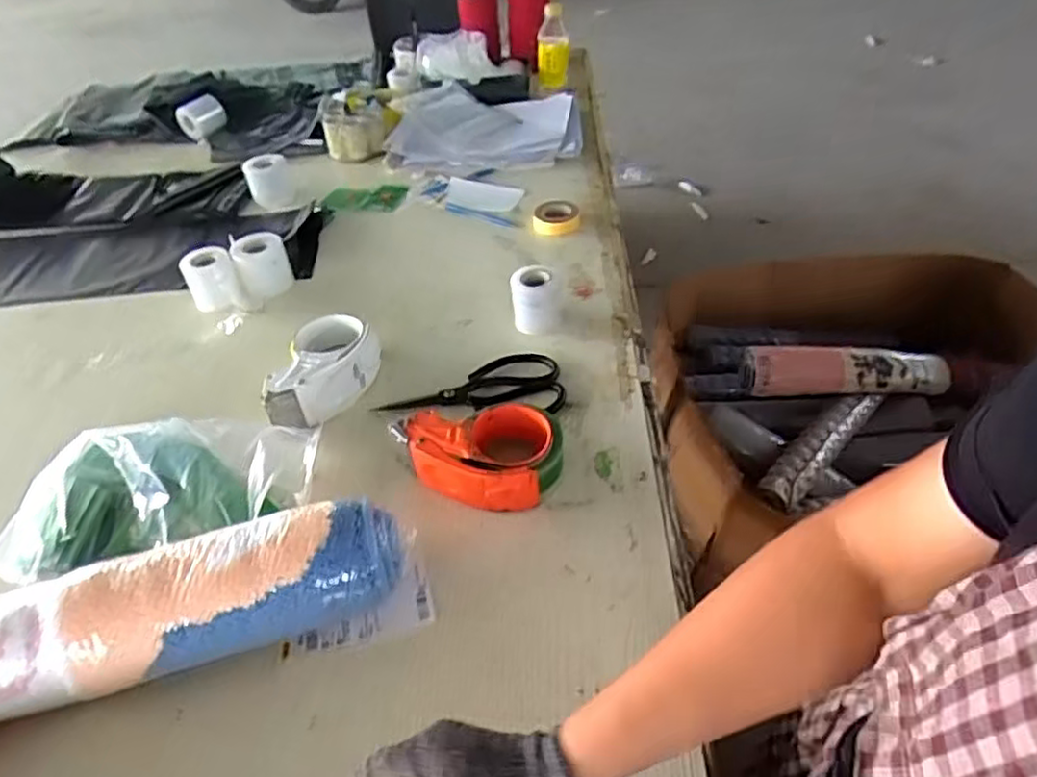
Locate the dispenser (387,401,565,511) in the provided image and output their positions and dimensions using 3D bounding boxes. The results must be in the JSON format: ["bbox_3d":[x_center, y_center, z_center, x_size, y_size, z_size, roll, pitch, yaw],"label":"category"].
[{"bbox_3d":[-0.037,0.067,0.675,0.161,0.055,0.098,-9,43,-4],"label":"dispenser"}]

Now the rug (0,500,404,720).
[{"bbox_3d":[-0.342,0.201,0.545,0.498,0.103,0.079,-16,44,-11],"label":"rug"}]

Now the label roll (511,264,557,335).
[{"bbox_3d":[0.019,-0.109,0.861,0.053,0.075,0.058,-3,43,3],"label":"label roll"}]

